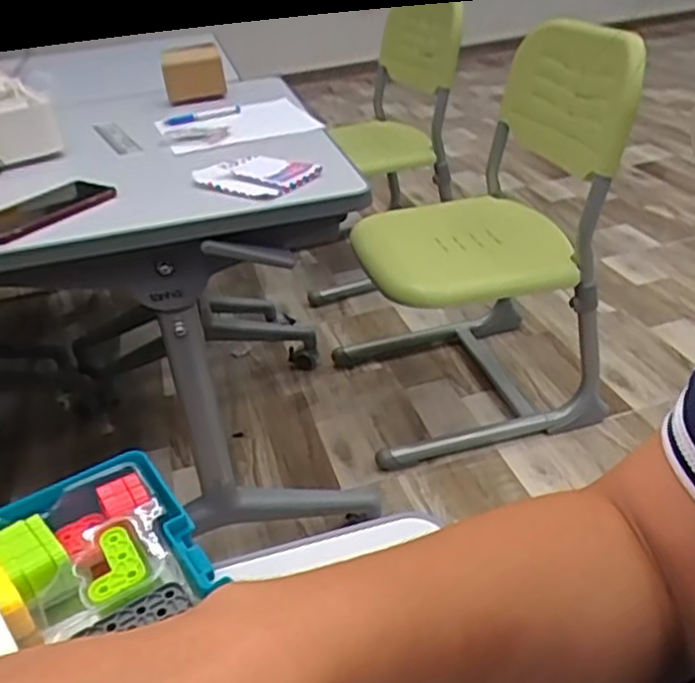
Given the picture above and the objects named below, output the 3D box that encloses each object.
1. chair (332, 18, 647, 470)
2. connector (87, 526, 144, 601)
[{"bbox_3d":[0.207,-0.149,1.248,0.423,0.674,0.355,-6,31,1],"label":"chair"},{"bbox_3d":[-0.105,0.098,0.311,0.024,0.004,0.036,-23,35,-25],"label":"connector"}]

